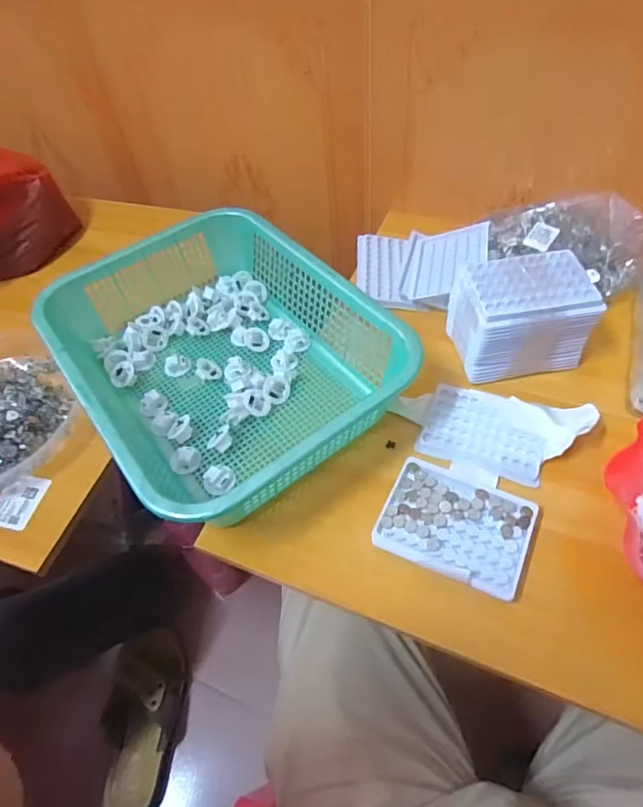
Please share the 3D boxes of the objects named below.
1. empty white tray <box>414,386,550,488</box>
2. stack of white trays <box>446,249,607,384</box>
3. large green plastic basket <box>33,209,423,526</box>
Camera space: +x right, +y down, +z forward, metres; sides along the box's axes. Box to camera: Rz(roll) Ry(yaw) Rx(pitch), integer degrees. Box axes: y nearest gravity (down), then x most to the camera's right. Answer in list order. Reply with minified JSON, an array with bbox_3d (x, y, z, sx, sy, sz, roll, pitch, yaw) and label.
[{"bbox_3d":[0.173,0.030,0.533,0.123,0.010,0.096,17,58,17],"label":"empty white tray"},{"bbox_3d":[0.221,-0.099,0.556,0.128,0.090,0.091,-9,54,-1],"label":"stack of white trays"},{"bbox_3d":[-0.112,-0.060,0.562,0.292,0.097,0.377,-34,58,-18],"label":"large green plastic basket"}]

